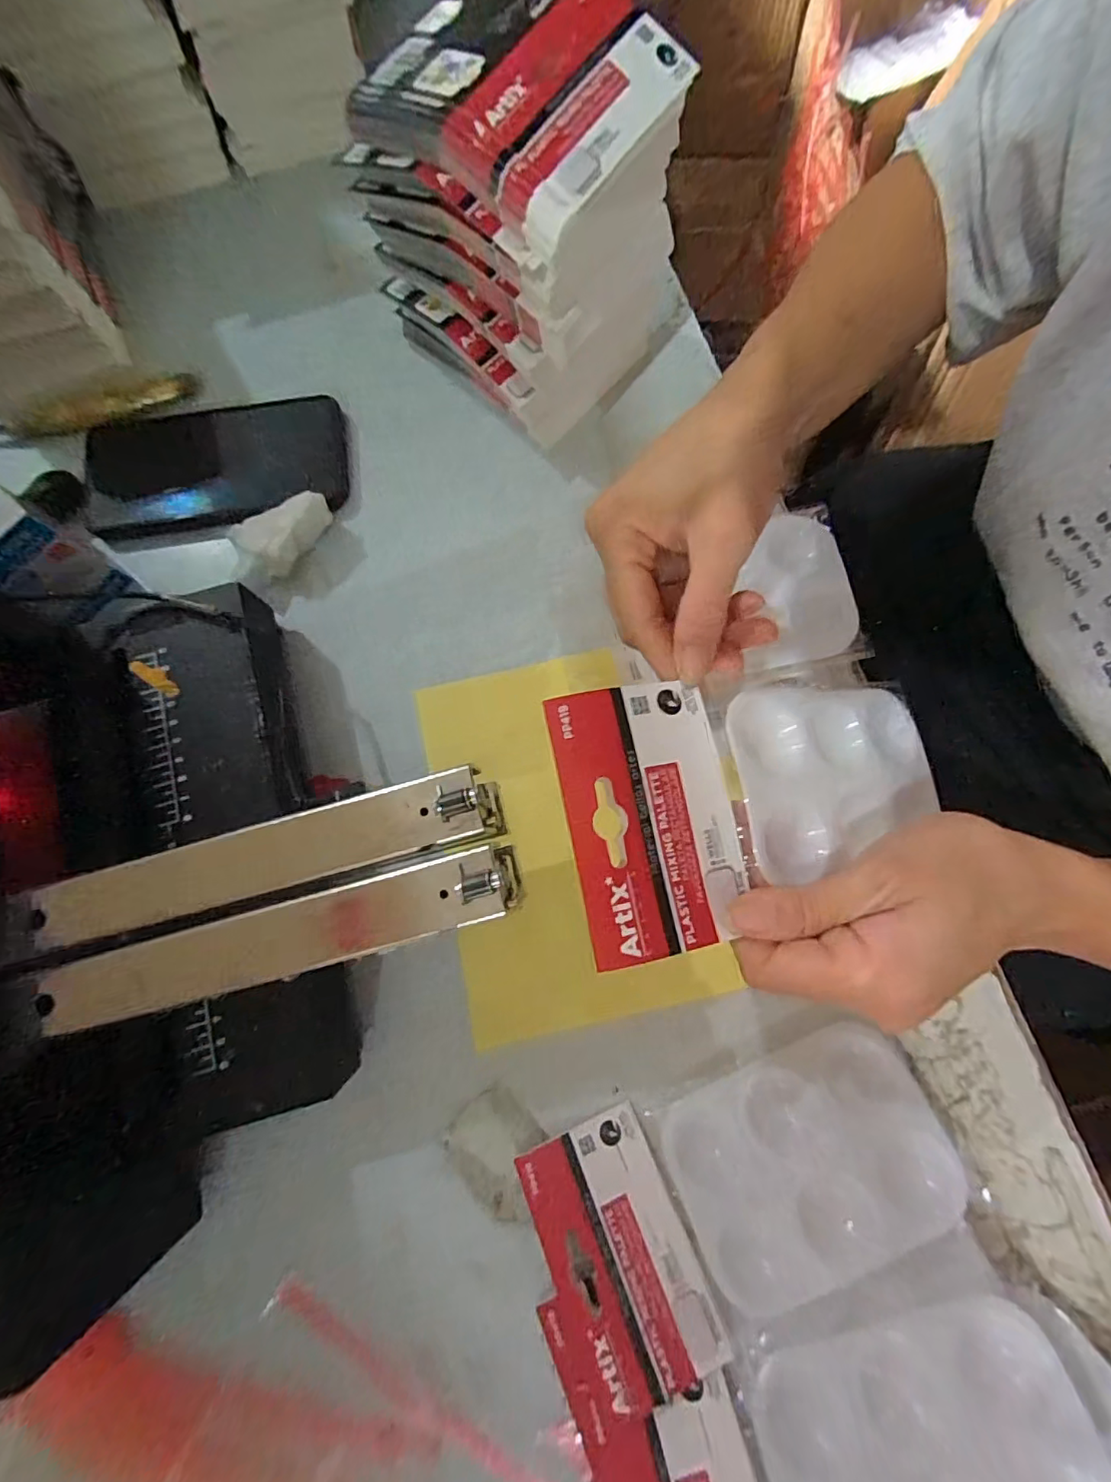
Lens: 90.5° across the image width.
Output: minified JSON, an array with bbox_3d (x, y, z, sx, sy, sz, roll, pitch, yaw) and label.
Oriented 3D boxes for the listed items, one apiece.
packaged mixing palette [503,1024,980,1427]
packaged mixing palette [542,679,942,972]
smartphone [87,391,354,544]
[{"bbox_3d":[0.086,0.207,0.254,0.185,0.013,0.094,-25,61,1],"label":"packaged mixing palette"},{"bbox_3d":[0.092,0.020,0.227,0.182,0.016,0.096,-7,78,-21],"label":"packaged mixing palette"},{"bbox_3d":[-0.219,-0.175,0.349,0.164,0.015,0.088,-8,79,0],"label":"smartphone"}]

